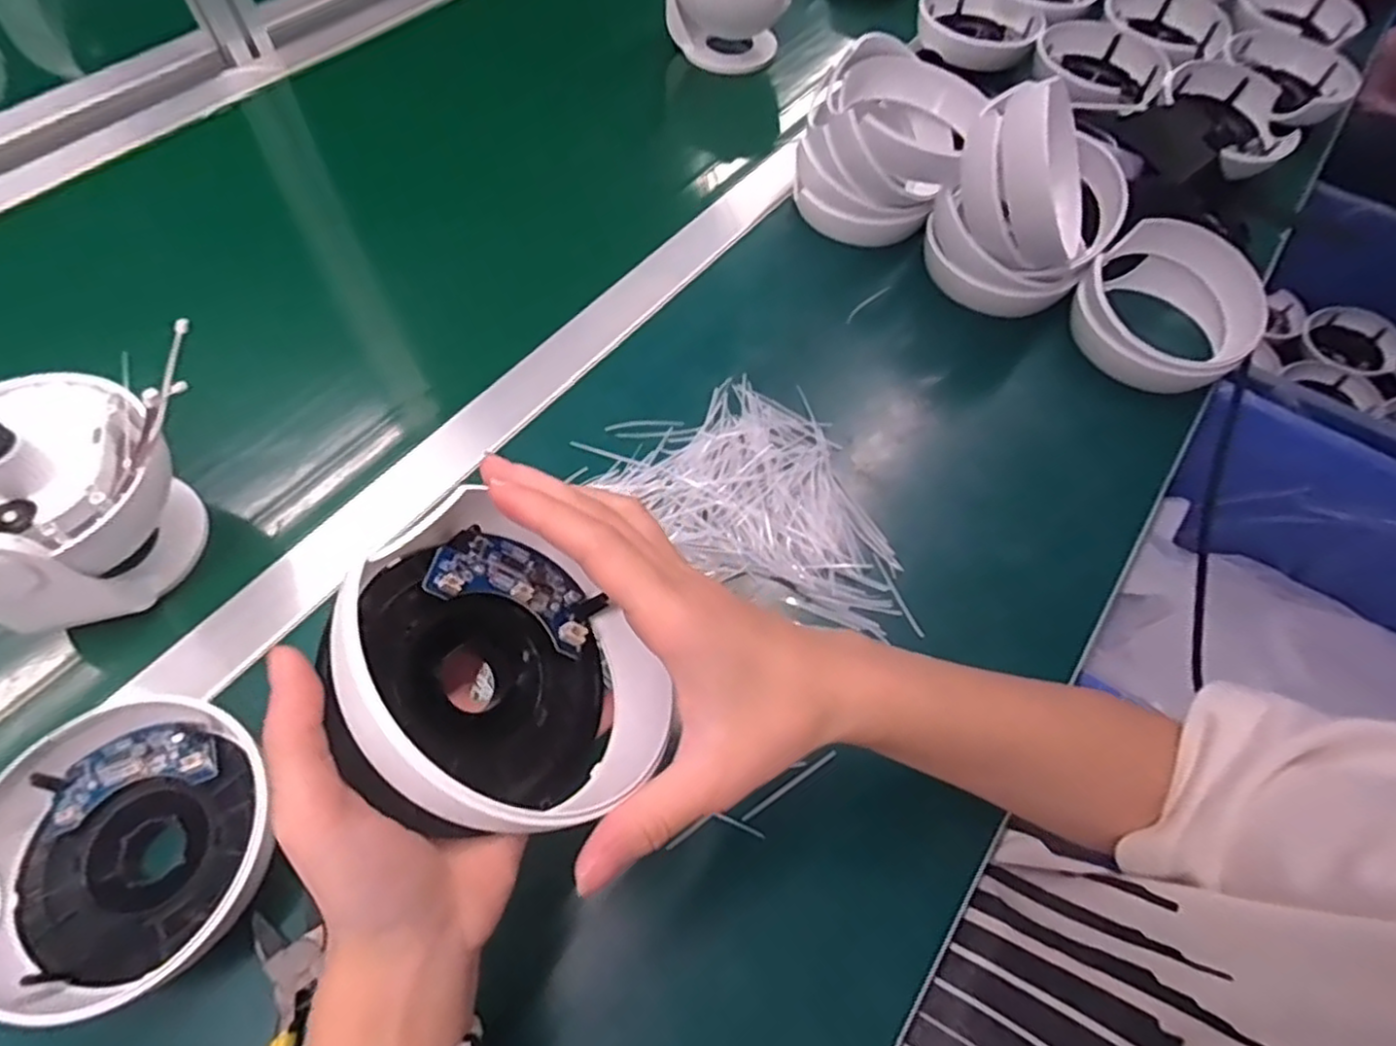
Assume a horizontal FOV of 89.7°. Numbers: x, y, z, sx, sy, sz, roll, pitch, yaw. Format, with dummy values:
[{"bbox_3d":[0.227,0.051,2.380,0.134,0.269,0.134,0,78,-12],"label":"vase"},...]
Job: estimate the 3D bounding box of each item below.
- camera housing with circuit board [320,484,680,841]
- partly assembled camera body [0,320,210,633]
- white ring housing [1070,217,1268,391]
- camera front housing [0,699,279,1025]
[{"bbox_3d":[-0.078,0.061,0.242,0.106,0.060,0.115,46,19,-13],"label":"camera housing with circuit board"},{"bbox_3d":[-0.320,-0.021,0.353,0.116,0.112,0.135,-17,61,-14],"label":"partly assembled camera body"},{"bbox_3d":[0.326,-0.147,0.490,0.116,0.059,0.109,2,58,-3],"label":"white ring housing"},{"bbox_3d":[-0.238,0.138,0.297,0.103,0.042,0.110,2,58,-3],"label":"camera front housing"}]

